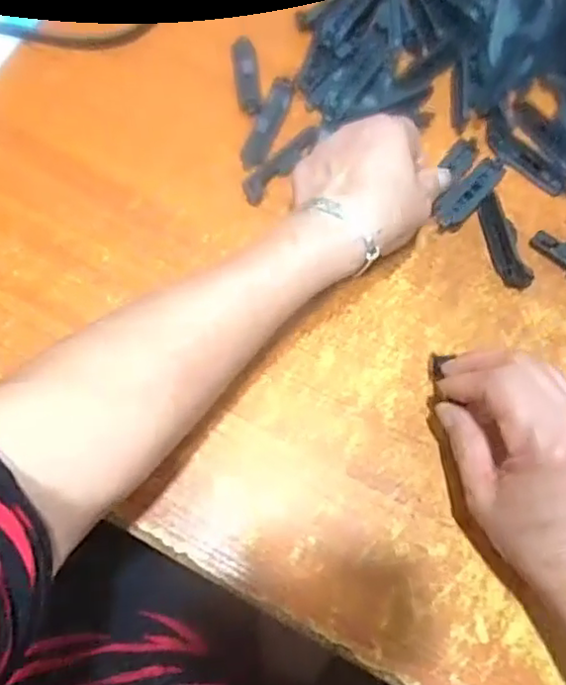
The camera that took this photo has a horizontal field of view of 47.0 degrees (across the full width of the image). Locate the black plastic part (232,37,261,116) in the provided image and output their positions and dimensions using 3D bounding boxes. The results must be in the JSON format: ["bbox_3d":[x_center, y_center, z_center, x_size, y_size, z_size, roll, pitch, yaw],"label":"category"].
[{"bbox_3d":[-0.027,-0.200,0.484,0.018,0.008,0.069,-6,68,-5],"label":"black plastic part"}]

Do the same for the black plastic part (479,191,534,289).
[{"bbox_3d":[0.148,-0.068,0.438,0.017,0.013,0.068,-11,69,-7],"label":"black plastic part"}]

